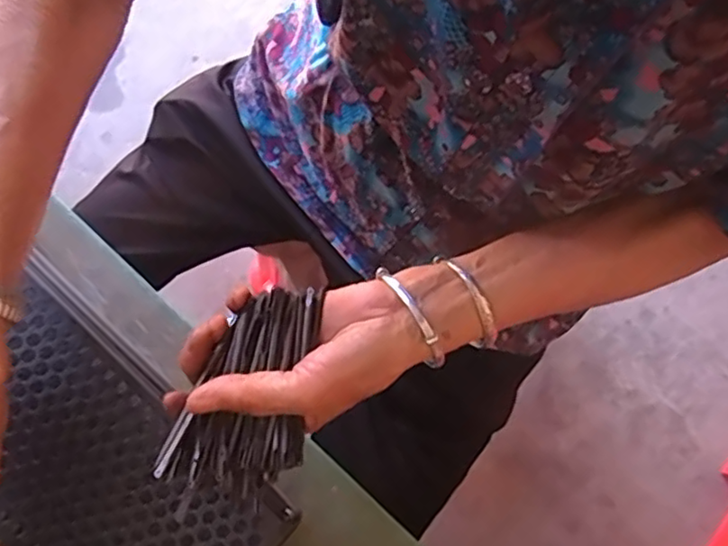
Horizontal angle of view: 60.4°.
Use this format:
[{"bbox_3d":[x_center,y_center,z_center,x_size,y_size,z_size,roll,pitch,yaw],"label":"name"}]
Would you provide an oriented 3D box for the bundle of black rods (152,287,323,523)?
[{"bbox_3d":[-0.058,0.067,0.345,0.064,0.024,0.125,20,74,4],"label":"bundle of black rods"}]

